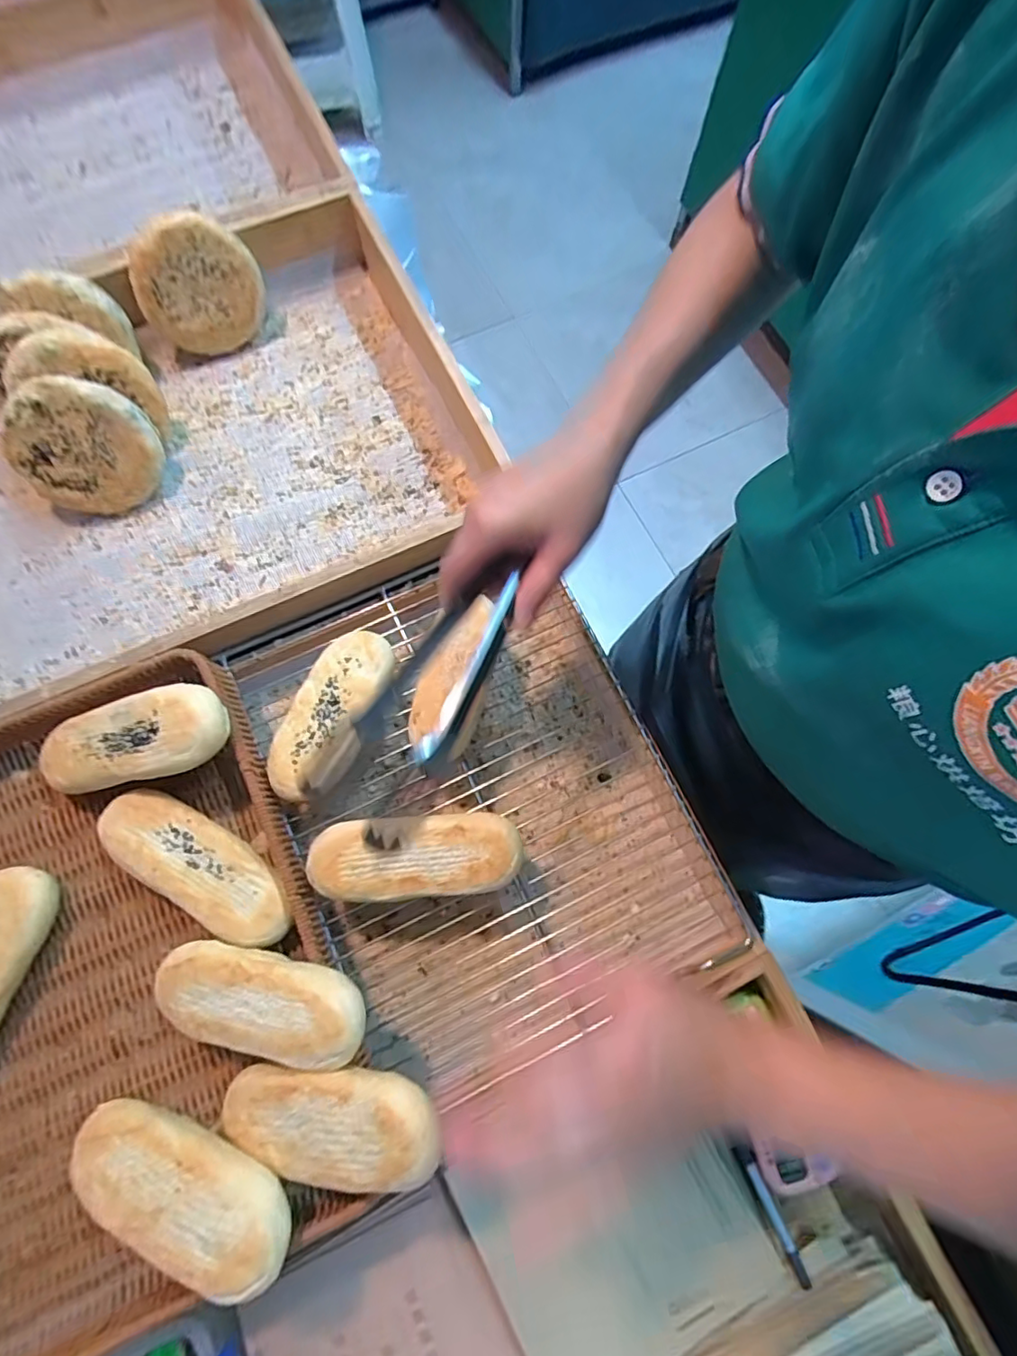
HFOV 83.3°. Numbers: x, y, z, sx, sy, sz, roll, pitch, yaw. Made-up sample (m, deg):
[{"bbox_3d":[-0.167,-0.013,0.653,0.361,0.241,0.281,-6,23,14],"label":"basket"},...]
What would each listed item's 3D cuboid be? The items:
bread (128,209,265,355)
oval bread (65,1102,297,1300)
[{"bbox_3d":[-0.306,-0.388,0.567,0.116,0.111,0.025,-30,52,-9],"label":"bread"},{"bbox_3d":[-0.203,0.314,0.349,0.156,0.026,0.056,13,74,17],"label":"oval bread"}]

